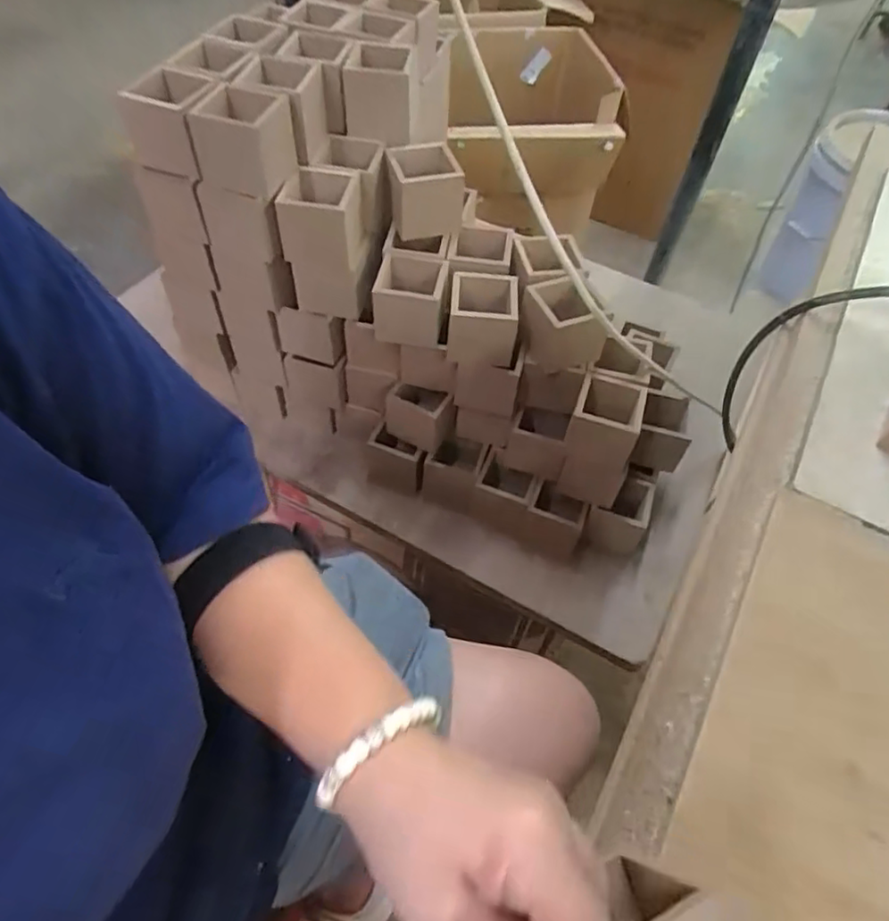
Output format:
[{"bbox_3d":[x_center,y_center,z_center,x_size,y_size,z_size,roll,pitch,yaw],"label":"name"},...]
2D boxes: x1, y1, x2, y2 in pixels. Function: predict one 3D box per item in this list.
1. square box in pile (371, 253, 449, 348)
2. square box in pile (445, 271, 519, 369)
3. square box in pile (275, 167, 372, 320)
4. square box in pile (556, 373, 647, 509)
[{"bbox_3d":[-0.033,-0.155,0.609,0.066,0.059,0.062,8,54,3],"label":"square box in pile"},{"bbox_3d":[0.037,-0.135,0.604,0.064,0.065,0.059,7,54,2],"label":"square box in pile"},{"bbox_3d":[-0.110,-0.205,0.598,0.076,0.112,0.066,6,54,1],"label":"square box in pile"},{"bbox_3d":[0.156,-0.019,0.635,0.064,0.121,0.066,18,55,9],"label":"square box in pile"}]

